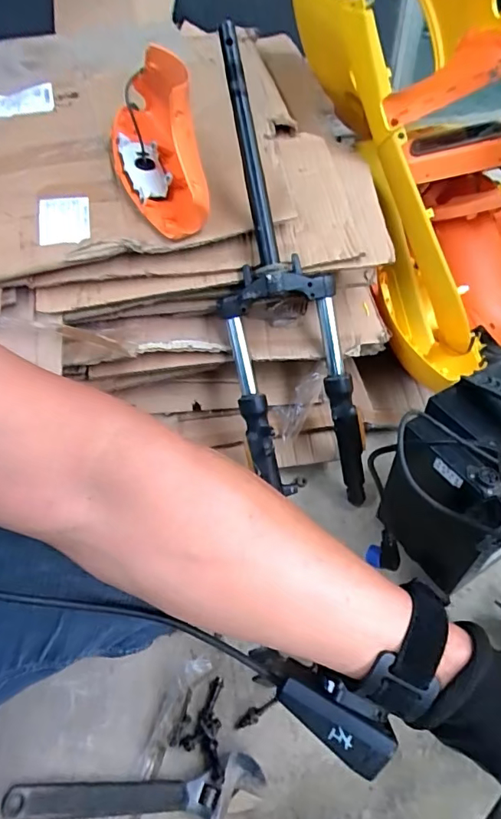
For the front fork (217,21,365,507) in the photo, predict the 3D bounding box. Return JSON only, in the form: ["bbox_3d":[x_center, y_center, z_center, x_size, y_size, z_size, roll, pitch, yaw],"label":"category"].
[{"bbox_3d":[0.030,-0.158,0.729,0.173,0.663,0.093,-17,17,-11],"label":"front fork"}]

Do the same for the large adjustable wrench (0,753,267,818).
[{"bbox_3d":[-0.134,0.450,0.556,0.293,0.016,0.058,-7,50,-2],"label":"large adjustable wrench"}]

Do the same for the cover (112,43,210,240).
[{"bbox_3d":[-0.142,-0.384,0.677,0.103,0.171,0.250,-18,50,-13],"label":"cover"}]

